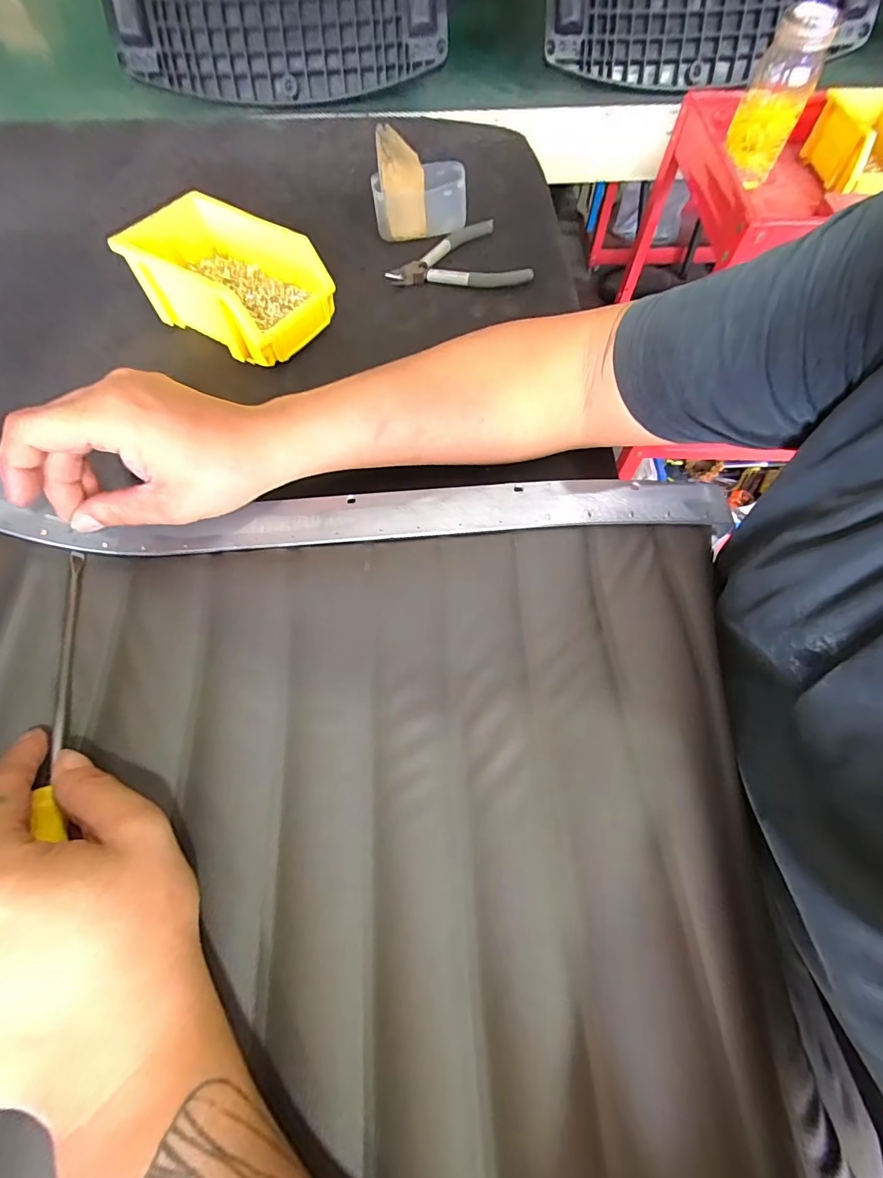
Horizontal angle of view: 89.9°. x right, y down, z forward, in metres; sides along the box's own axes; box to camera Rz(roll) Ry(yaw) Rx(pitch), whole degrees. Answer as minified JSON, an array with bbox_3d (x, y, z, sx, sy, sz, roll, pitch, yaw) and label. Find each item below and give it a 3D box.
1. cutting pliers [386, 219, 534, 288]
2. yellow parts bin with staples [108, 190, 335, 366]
[{"bbox_3d":[0.017,-0.356,0.470,0.147,0.011,0.100,-2,64,0],"label":"cutting pliers"},{"bbox_3d":[-0.188,-0.279,0.402,0.162,0.062,0.100,30,68,14],"label":"yellow parts bin with staples"}]

